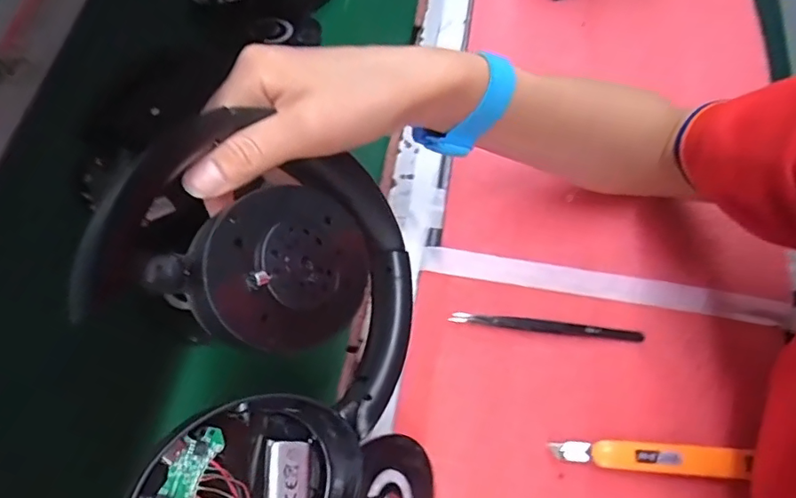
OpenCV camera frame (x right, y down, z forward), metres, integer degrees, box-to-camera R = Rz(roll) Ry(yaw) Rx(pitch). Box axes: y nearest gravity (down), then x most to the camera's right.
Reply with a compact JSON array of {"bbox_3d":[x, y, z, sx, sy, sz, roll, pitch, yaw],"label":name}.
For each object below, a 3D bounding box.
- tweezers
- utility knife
[{"bbox_3d":[0.105,0.053,0.365,0.134,0.011,0.008,6,67,3],"label":"tweezers"},{"bbox_3d":[0.161,0.132,0.333,0.123,0.010,0.017,4,67,2],"label":"utility knife"}]

